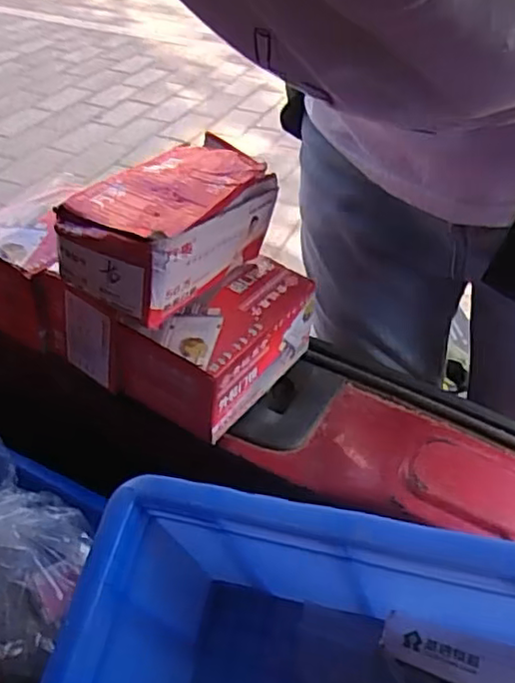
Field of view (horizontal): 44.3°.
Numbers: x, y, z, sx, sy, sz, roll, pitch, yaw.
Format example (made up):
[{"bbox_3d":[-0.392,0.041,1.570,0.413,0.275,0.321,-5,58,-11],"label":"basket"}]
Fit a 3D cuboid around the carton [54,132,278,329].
[{"bbox_3d":[-0.056,-0.079,0.448,0.090,0.073,0.142,27,43,27],"label":"carton"}]

